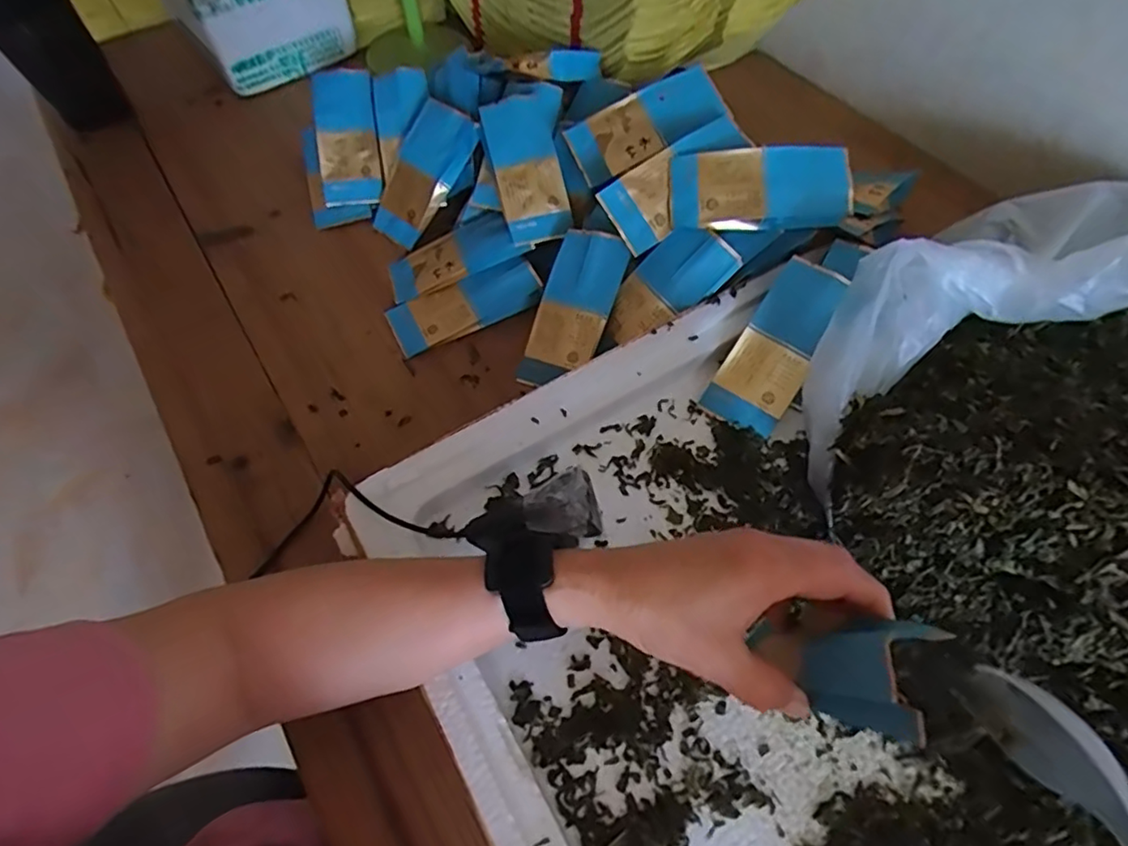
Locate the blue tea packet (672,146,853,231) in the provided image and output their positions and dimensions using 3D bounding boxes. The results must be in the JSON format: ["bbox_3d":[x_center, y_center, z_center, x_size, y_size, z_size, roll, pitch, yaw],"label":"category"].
[{"bbox_3d":[0.145,-0.174,0.442,0.125,0.018,0.056,0,92,7],"label":"blue tea packet"}]

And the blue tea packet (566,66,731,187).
[{"bbox_3d":[0.068,-0.250,0.499,0.126,0.012,0.055,-28,90,4],"label":"blue tea packet"}]

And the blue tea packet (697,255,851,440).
[{"bbox_3d":[0.155,-0.055,0.434,0.053,0.014,0.125,31,91,18],"label":"blue tea packet"}]

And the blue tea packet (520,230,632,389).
[{"bbox_3d":[0.007,-0.088,0.478,0.057,0.018,0.127,25,91,15],"label":"blue tea packet"}]

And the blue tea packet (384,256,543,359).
[{"bbox_3d":[-0.085,-0.103,0.510,0.128,0.019,0.052,-23,63,-10],"label":"blue tea packet"}]

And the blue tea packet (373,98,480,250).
[{"bbox_3d":[-0.133,-0.231,0.560,0.061,0.028,0.127,38,103,20],"label":"blue tea packet"}]

